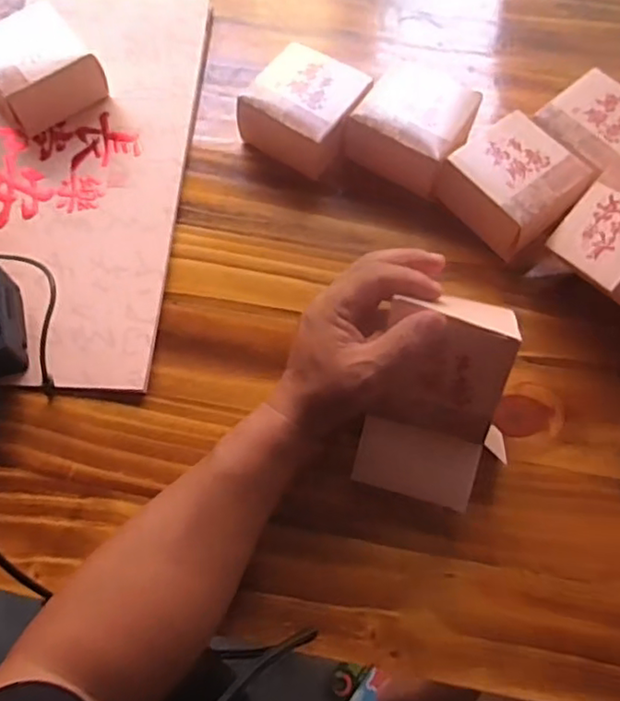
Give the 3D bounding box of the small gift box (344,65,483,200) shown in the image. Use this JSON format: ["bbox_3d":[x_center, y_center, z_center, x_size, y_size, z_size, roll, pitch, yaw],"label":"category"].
[{"bbox_3d":[0.093,-0.196,0.542,0.095,0.065,0.099,30,70,13],"label":"small gift box"}]

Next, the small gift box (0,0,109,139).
[{"bbox_3d":[-0.245,-0.254,0.553,0.092,0.063,0.074,-36,73,-13],"label":"small gift box"}]

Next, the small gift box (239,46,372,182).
[{"bbox_3d":[-0.005,-0.210,0.544,0.094,0.058,0.090,28,71,10],"label":"small gift box"}]

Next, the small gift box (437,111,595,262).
[{"bbox_3d":[0.170,-0.136,0.509,0.087,0.049,0.090,-39,74,-14],"label":"small gift box"}]

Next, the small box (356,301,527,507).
[{"bbox_3d":[0.087,0.036,0.428,0.086,0.146,0.051,14,23,8],"label":"small box"}]

